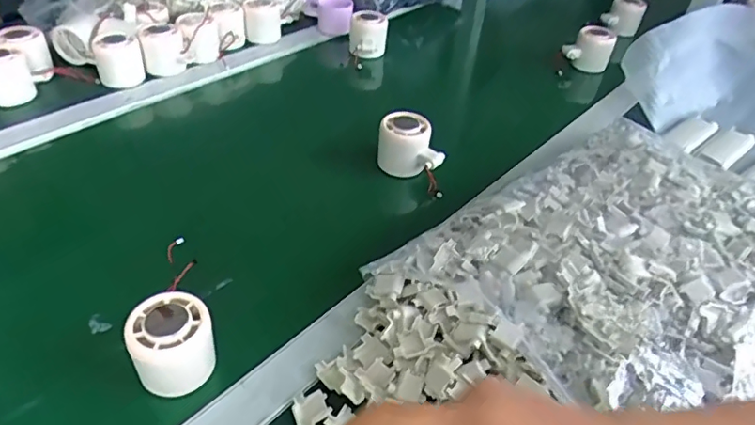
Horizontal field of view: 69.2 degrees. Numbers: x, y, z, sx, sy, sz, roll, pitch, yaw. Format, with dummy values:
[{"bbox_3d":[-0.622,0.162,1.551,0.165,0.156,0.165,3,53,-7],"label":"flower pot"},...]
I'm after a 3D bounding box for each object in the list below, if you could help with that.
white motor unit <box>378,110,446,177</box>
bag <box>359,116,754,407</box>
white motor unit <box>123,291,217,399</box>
[{"bbox_3d":[0.036,-0.072,0.609,0.070,0.058,0.051,8,41,1],"label":"white motor unit"},{"bbox_3d":[0.232,0.036,0.479,0.396,0.054,0.275,-27,51,-32],"label":"bag"},{"bbox_3d":[-0.149,0.096,0.397,0.054,0.053,0.051,4,41,-3],"label":"white motor unit"}]

